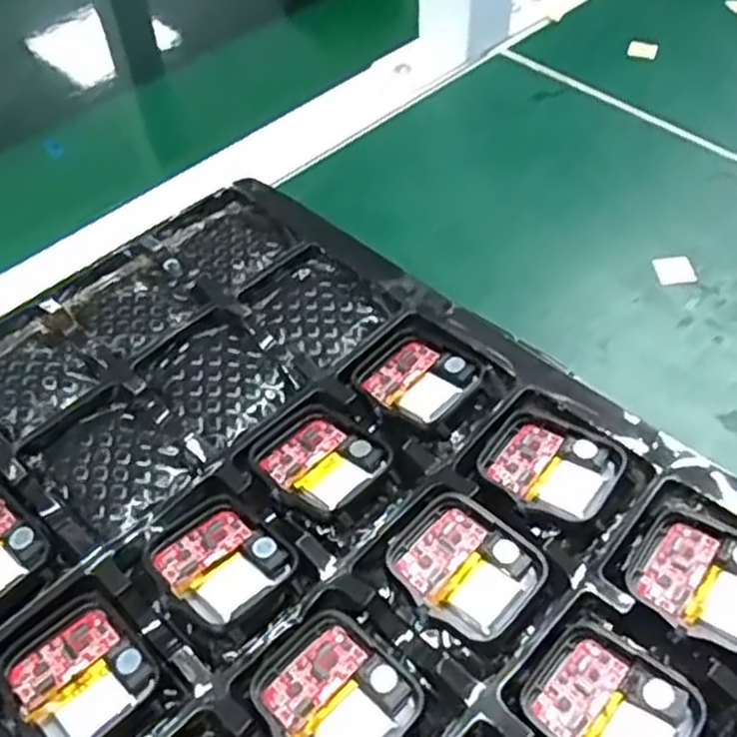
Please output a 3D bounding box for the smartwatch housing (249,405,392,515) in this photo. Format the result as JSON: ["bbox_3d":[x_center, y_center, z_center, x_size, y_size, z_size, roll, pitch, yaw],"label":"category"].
[{"bbox_3d":[-0.016,0.029,0.265,0.040,0.007,0.038,36,62,28],"label":"smartwatch housing"}]

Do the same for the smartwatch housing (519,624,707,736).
[{"bbox_3d":[0.065,0.092,0.214,0.041,0.007,0.037,32,60,25],"label":"smartwatch housing"}]

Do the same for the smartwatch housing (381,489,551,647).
[{"bbox_3d":[0.030,0.061,0.242,0.036,0.010,0.042,-38,59,-24],"label":"smartwatch housing"}]

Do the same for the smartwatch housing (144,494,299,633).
[{"bbox_3d":[-0.047,0.059,0.245,0.042,0.007,0.036,34,61,27],"label":"smartwatch housing"}]

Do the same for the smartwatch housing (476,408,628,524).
[{"bbox_3d":[0.060,0.032,0.261,0.041,0.005,0.036,28,58,23],"label":"smartwatch housing"}]

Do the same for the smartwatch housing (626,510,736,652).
[{"bbox_3d":[0.102,0.063,0.236,0.041,0.010,0.034,30,59,24],"label":"smartwatch housing"}]

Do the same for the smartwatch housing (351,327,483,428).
[{"bbox_3d":[0.018,0.002,0.286,0.039,0.008,0.036,36,62,28],"label":"smartwatch housing"}]

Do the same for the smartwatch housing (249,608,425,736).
[{"bbox_3d":[-0.010,0.092,0.222,0.037,0.007,0.041,-39,59,-24],"label":"smartwatch housing"}]

